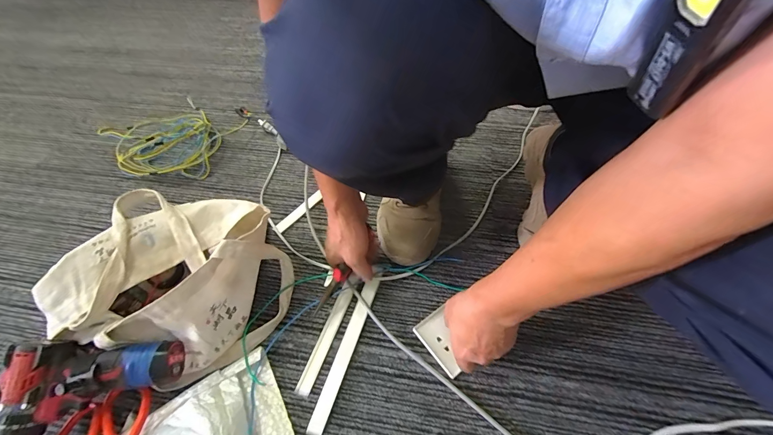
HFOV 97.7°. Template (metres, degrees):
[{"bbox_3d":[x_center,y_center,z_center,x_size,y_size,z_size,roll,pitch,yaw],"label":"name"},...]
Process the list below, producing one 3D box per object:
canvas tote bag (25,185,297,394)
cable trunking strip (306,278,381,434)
[{"bbox_3d":[-0.294,0.095,0.491,0.253,0.149,0.243,18,56,15],"label":"canvas tote bag"},{"bbox_3d":[-0.058,0.191,0.496,0.022,0.011,0.225,14,55,12],"label":"cable trunking strip"}]

